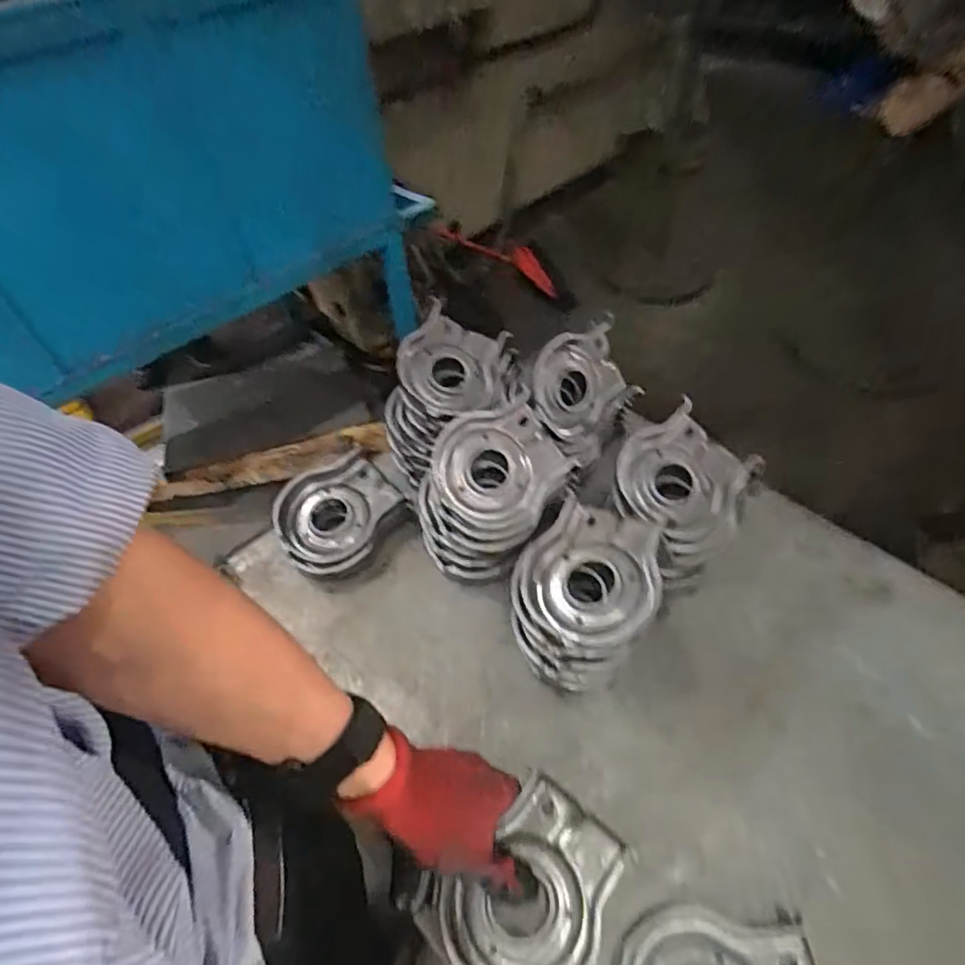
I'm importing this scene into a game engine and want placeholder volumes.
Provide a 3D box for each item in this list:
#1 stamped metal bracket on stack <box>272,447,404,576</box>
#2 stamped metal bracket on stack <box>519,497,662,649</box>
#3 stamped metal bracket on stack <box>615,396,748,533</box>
[{"bbox_3d":[-0.148,0.034,0.585,0.122,0.035,0.111,-28,54,-18],"label":"stamped metal bracket on stack"},{"bbox_3d":[0.089,0.070,0.449,0.102,0.022,0.117,19,54,19],"label":"stamped metal bracket on stack"},{"bbox_3d":[0.185,-0.008,0.518,0.125,0.041,0.103,-33,55,-21],"label":"stamped metal bracket on stack"}]

